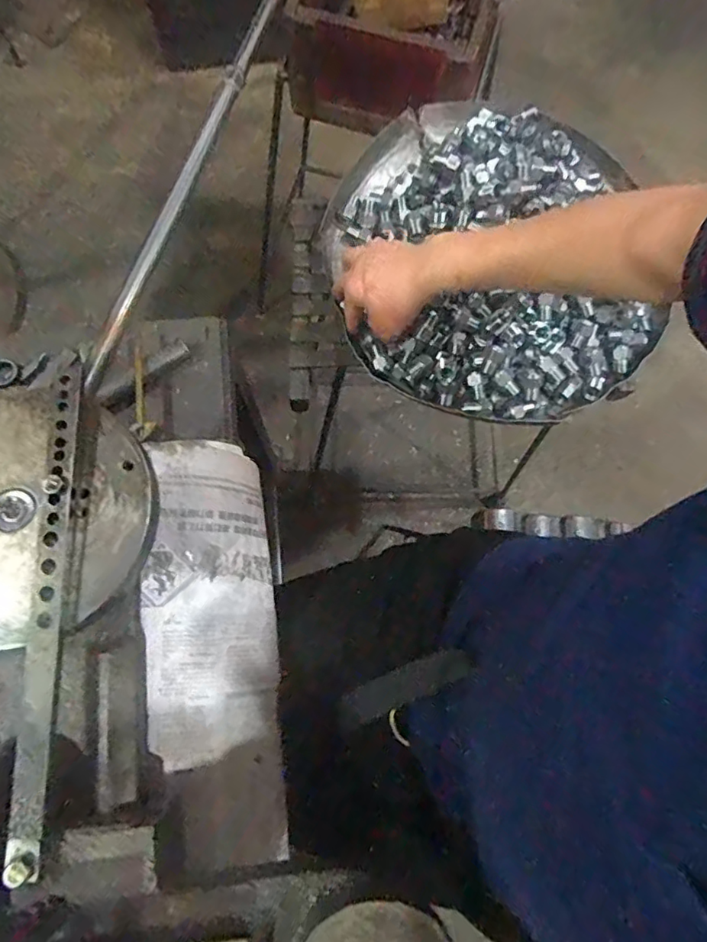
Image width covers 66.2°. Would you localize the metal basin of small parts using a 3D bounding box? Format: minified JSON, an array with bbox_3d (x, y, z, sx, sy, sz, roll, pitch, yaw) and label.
[{"bbox_3d":[0.150,-0.247,0.589,0.339,0.092,0.379,-10,76,-4],"label":"metal basin of small parts"}]

